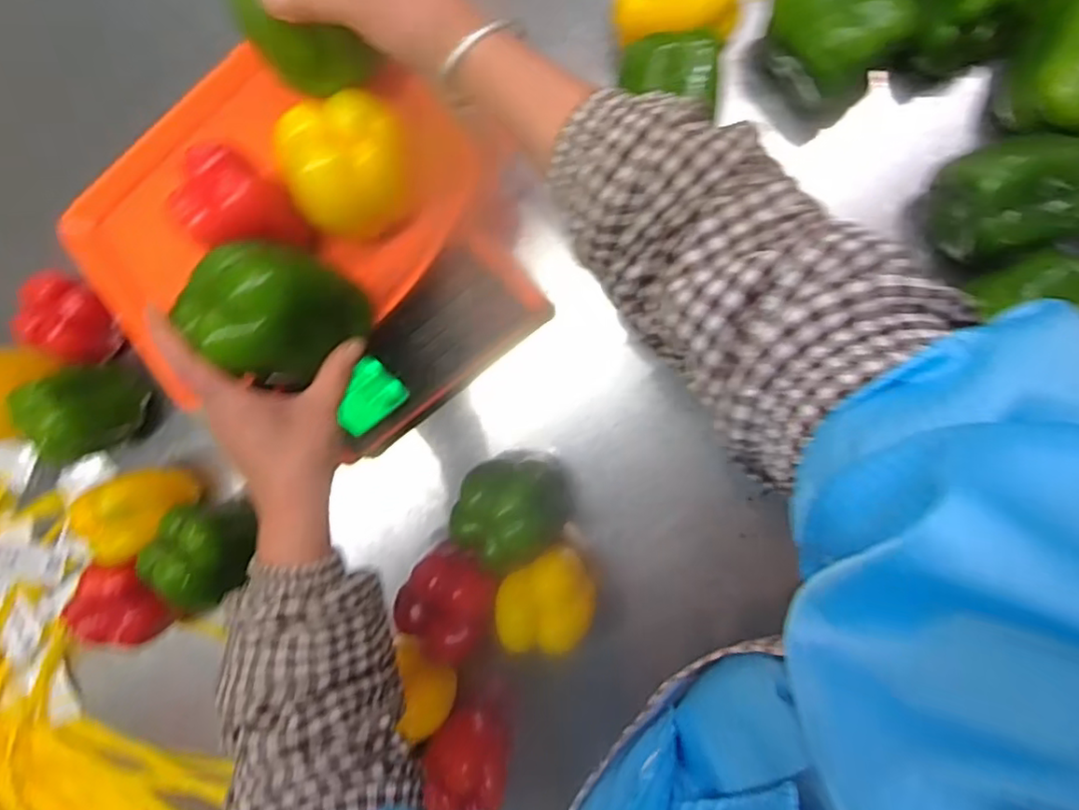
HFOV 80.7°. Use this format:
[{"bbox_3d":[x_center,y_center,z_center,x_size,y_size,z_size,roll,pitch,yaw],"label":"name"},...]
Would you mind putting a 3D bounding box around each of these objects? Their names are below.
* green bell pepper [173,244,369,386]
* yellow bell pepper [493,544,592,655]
[{"bbox_3d":[-0.166,-0.065,0.396,0.082,0.085,0.072,30,97,7],"label":"green bell pepper"},{"bbox_3d":[0.007,0.150,0.500,0.070,0.064,0.071,3,93,9],"label":"yellow bell pepper"}]

